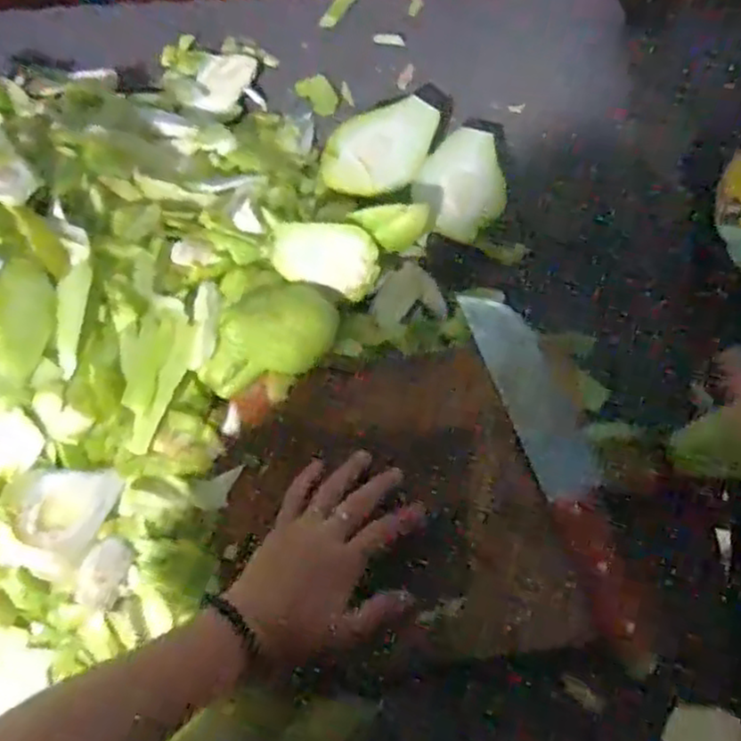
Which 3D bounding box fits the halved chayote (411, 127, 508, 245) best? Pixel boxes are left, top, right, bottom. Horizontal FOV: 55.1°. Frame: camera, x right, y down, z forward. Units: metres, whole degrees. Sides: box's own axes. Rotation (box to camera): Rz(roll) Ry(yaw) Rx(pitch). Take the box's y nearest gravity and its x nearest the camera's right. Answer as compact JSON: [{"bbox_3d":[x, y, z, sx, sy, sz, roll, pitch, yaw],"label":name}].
[{"bbox_3d":[0.082,-0.163,0.632,0.077,0.038,0.122,16,71,8],"label":"halved chayote"}]

